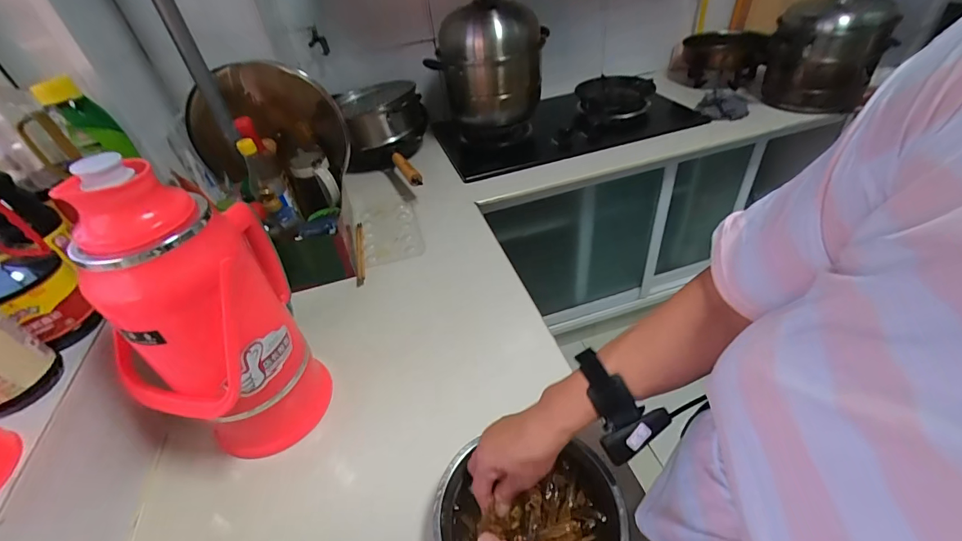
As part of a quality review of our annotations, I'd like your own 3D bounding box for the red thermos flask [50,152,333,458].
[{"bbox_3d":[-0.319,0.055,0.488,0.188,0.368,0.149,-30,45,-24],"label":"red thermos flask"}]

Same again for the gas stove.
[{"bbox_3d":[0.230,-0.447,1.224,0.694,0.068,0.399,-18,41,-12],"label":"gas stove"}]

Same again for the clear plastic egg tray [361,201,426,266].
[{"bbox_3d":[-0.199,-0.090,0.927,0.125,0.024,0.203,-14,41,-8],"label":"clear plastic egg tray"}]

